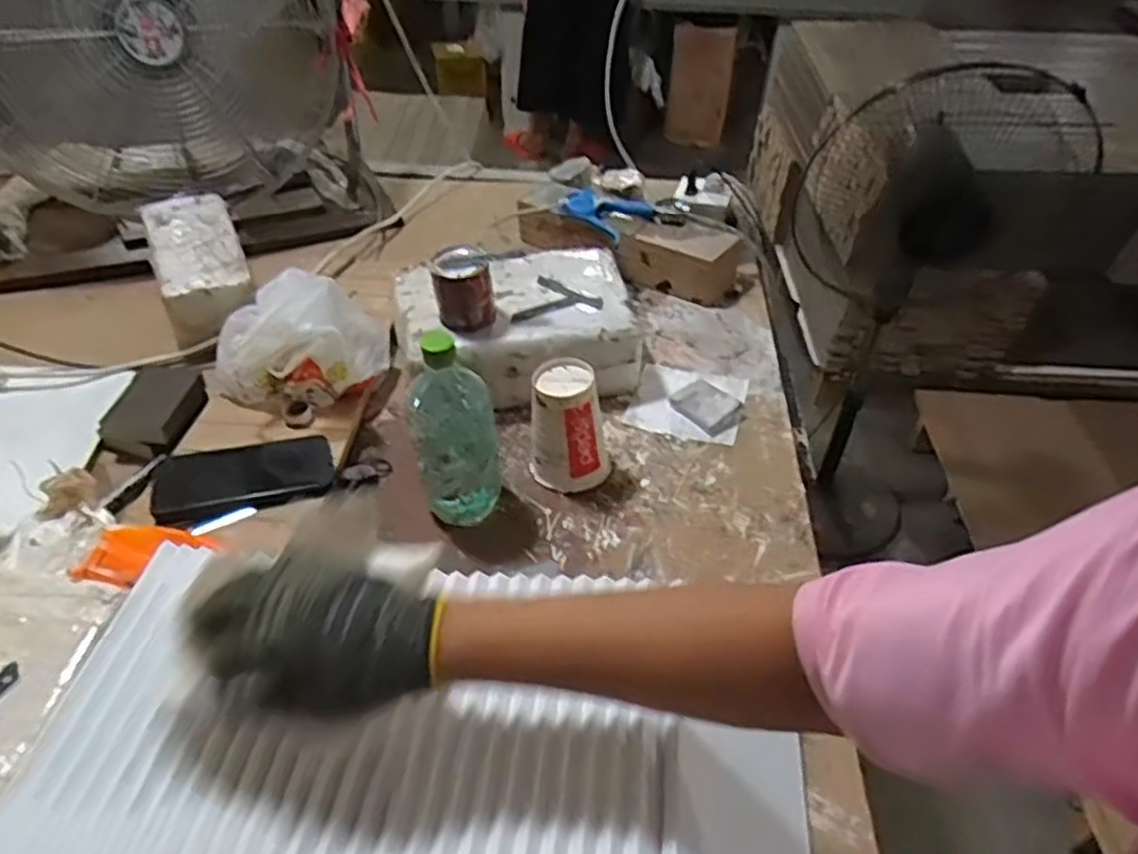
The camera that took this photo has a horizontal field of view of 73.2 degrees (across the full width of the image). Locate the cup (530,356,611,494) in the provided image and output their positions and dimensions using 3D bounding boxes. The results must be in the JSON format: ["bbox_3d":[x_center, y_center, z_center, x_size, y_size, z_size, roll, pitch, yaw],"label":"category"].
[{"bbox_3d":[0.003,-0.004,0.797,0.083,0.120,0.087,2,43,0],"label":"cup"}]

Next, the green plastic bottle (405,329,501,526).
[{"bbox_3d":[-0.108,0.009,0.730,0.077,0.193,0.061,-5,43,-8],"label":"green plastic bottle"}]

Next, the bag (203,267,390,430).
[{"bbox_3d":[-0.311,-0.103,0.883,0.164,0.120,0.166,19,46,17],"label":"bag"}]

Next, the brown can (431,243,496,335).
[{"bbox_3d":[-0.116,-0.152,0.850,0.067,0.073,0.057,-5,43,-8],"label":"brown can"}]

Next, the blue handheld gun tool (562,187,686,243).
[{"bbox_3d":[0.067,-0.300,1.078,0.179,0.031,0.071,27,48,24],"label":"blue handheld gun tool"}]

